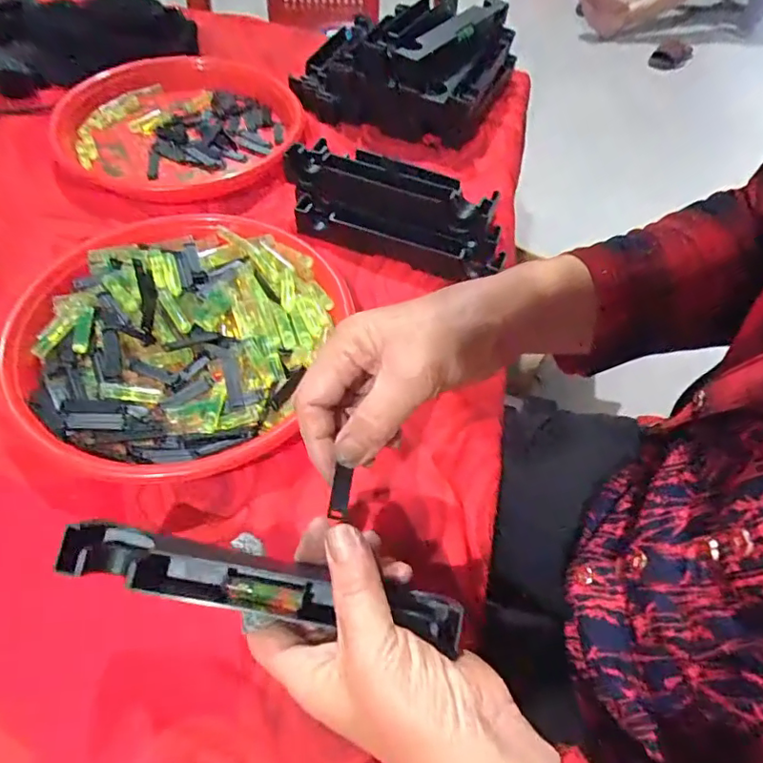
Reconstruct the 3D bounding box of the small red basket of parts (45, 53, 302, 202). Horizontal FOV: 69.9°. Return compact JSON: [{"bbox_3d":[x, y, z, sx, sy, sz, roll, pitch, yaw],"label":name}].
[{"bbox_3d":[-0.201,-0.259,0.555,0.212,0.044,0.202,2,53,-2],"label":"small red basket of parts"}]

